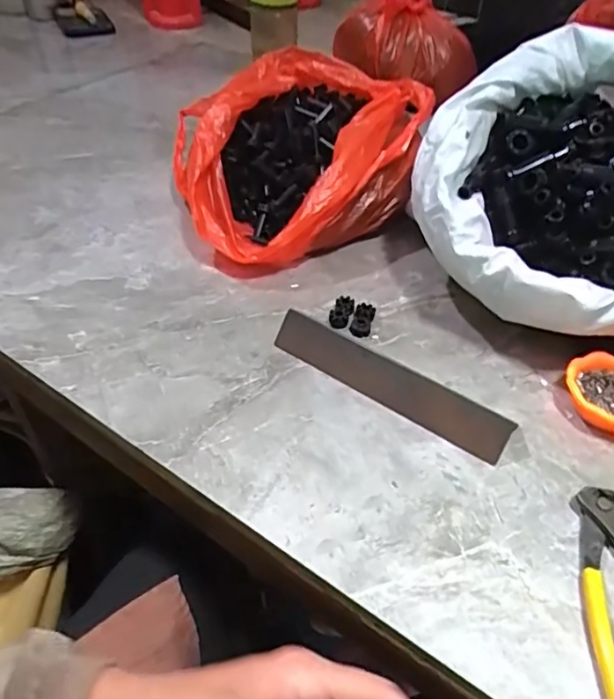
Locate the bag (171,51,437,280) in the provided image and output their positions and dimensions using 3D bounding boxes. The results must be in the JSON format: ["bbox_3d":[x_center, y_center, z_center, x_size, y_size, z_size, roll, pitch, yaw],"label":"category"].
[{"bbox_3d":[-0.020,-0.217,0.648,0.270,0.118,0.251,-23,50,-24],"label":"bag"}]

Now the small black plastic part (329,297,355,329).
[{"bbox_3d":[0.032,-0.034,0.550,0.020,0.013,0.034,13,45,11],"label":"small black plastic part"}]

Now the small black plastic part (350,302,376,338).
[{"bbox_3d":[0.052,-0.027,0.542,0.018,0.009,0.038,12,45,9],"label":"small black plastic part"}]

